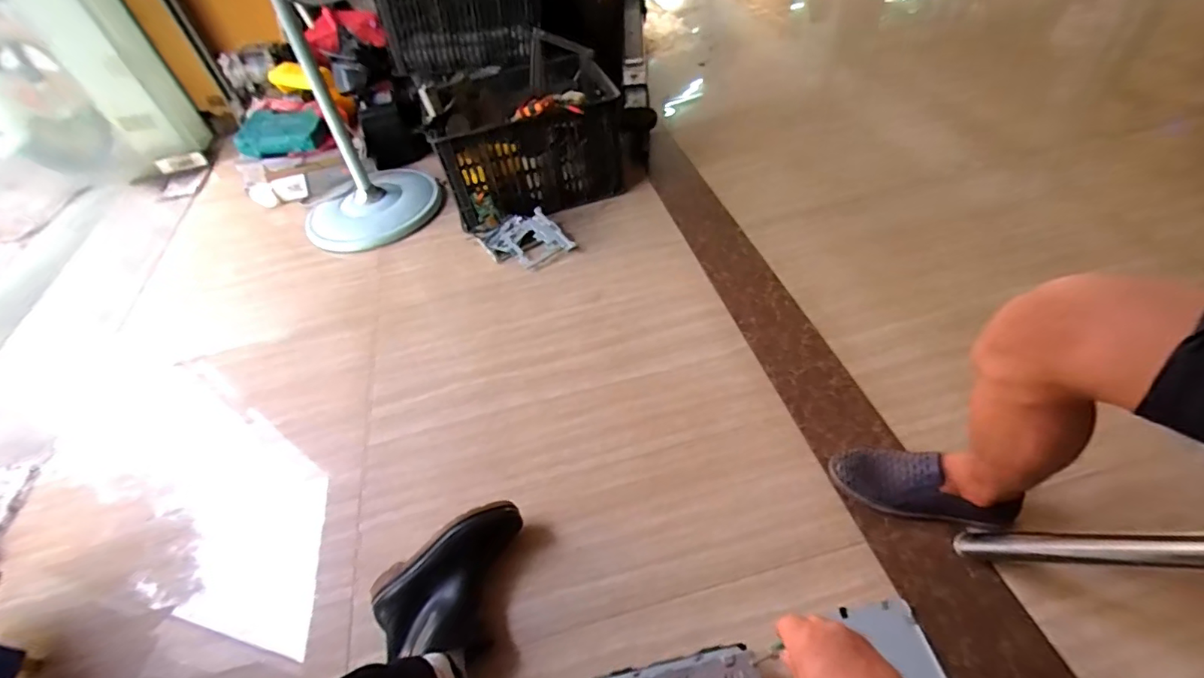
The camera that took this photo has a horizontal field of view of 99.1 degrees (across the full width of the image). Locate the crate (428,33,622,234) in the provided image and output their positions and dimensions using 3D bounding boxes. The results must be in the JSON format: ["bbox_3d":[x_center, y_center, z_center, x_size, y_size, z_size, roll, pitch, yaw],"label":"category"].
[{"bbox_3d":[-0.202,-0.560,1.432,0.494,0.302,0.312,-19,48,-10],"label":"crate"}]

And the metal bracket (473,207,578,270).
[{"bbox_3d":[-0.207,-0.270,1.379,0.192,0.046,0.199,-30,51,-19],"label":"metal bracket"}]

